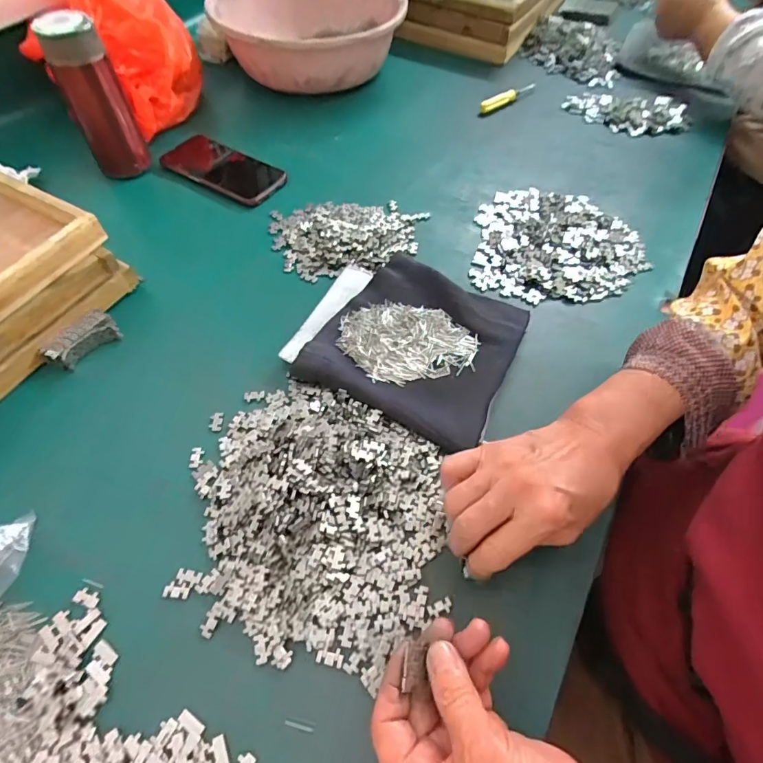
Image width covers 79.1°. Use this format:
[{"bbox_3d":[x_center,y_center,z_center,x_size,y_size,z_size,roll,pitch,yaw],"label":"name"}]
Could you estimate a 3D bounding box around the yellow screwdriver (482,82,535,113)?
[{"bbox_3d":[0.202,-0.444,0.717,0.129,0.016,0.017,-34,63,-20],"label":"yellow screwdriver"}]

